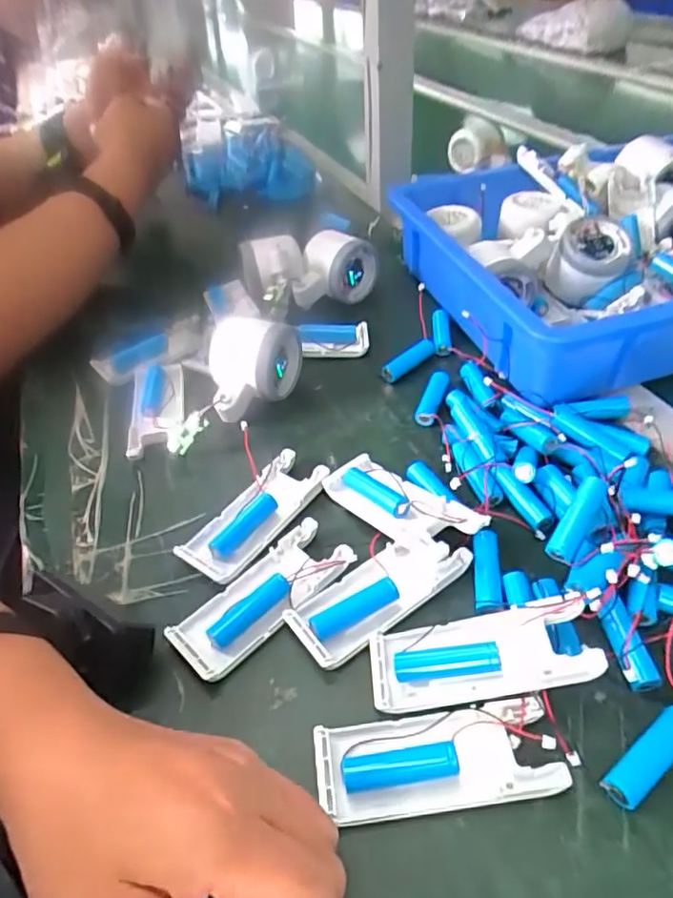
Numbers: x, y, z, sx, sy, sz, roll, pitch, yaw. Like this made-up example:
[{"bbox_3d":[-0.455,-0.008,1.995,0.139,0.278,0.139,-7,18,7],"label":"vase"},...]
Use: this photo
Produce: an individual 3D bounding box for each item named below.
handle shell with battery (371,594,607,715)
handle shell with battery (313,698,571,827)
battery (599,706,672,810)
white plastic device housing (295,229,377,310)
[{"bbox_3d":[0.068,0.099,0.280,0.104,0.017,0.040,-16,42,13],"label":"handle shell with battery"},{"bbox_3d":[0.044,0.138,0.258,0.103,0.013,0.038,-6,43,-1],"label":"handle shell with battery"},{"bbox_3d":[0.138,0.134,0.253,0.051,0.012,0.014,-29,48,-23],"label":"battery"},{"bbox_3d":[0.001,-0.165,0.548,0.077,0.066,0.062,-2,44,4],"label":"white plastic device housing"}]

